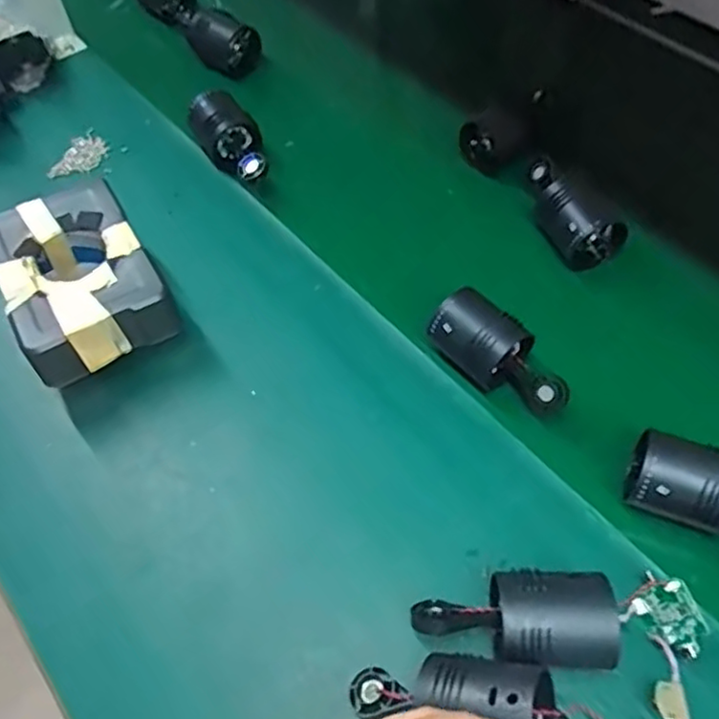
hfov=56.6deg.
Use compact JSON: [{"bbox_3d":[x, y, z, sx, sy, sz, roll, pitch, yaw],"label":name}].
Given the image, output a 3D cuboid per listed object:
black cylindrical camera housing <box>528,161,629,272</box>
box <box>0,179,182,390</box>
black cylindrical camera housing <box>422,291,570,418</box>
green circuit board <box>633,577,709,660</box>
[{"bbox_3d":[0.189,-0.128,0.595,0.059,0.052,0.087,-20,58,-9],"label":"black cylindrical camera housing"},{"bbox_3d":[-0.224,-0.066,0.531,0.109,0.053,0.152,-27,59,-16],"label":"box"},{"bbox_3d":[0.106,-0.003,0.516,0.116,0.044,0.051,41,67,5],"label":"black cylindrical camera housing"},{"bbox_3d":[0.193,0.158,0.409,0.036,0.010,0.043,-48,52,19],"label":"green circuit board"}]

